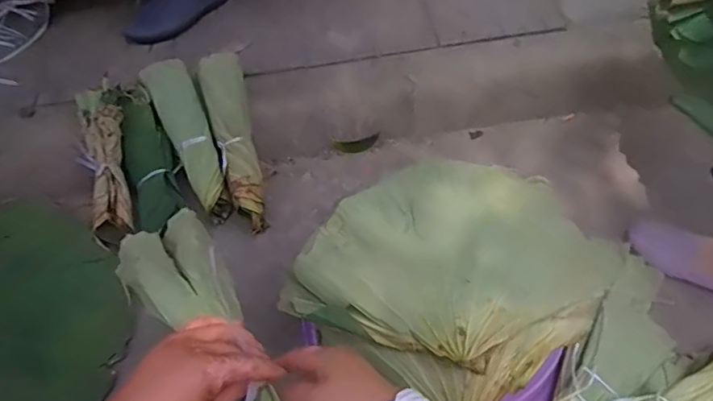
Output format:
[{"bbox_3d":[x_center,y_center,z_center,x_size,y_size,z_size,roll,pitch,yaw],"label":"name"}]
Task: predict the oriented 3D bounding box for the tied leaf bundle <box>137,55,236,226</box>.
[{"bbox_3d":[-0.347,-0.134,1.092,0.089,0.065,0.369,-24,79,-12],"label":"tied leaf bundle"}]

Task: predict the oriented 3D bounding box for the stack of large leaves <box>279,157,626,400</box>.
[{"bbox_3d":[0.149,0.087,0.778,0.380,0.078,0.403,33,66,21],"label":"stack of large leaves"}]

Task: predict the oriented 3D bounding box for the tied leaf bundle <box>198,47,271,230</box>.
[{"bbox_3d":[-0.246,-0.115,1.086,0.081,0.095,0.366,-14,85,-6],"label":"tied leaf bundle"}]

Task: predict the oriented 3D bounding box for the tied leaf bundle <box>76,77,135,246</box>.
[{"bbox_3d":[-0.523,-0.074,1.082,0.094,0.073,0.323,-7,89,-2],"label":"tied leaf bundle"}]

